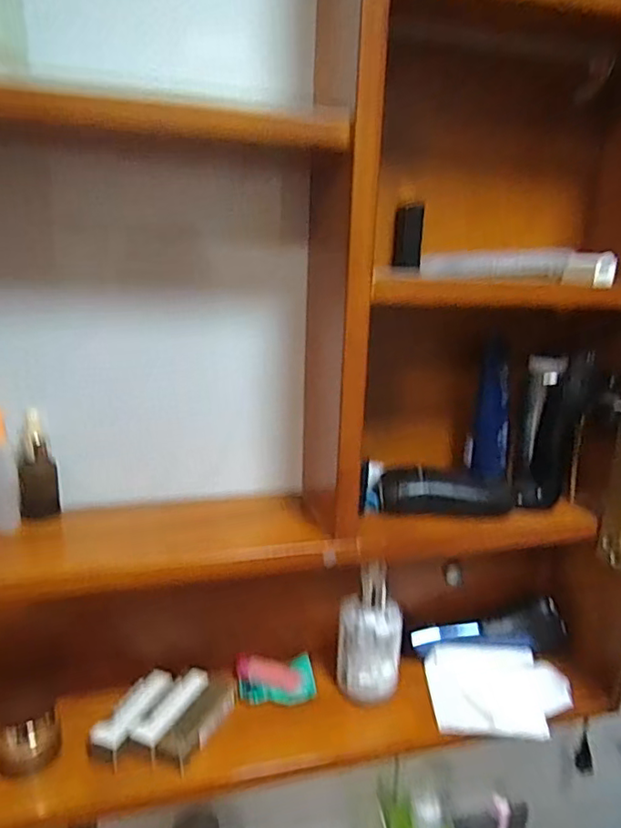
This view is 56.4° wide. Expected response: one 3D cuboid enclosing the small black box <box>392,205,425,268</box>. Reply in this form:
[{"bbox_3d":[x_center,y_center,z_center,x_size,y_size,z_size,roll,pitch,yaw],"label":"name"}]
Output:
[{"bbox_3d":[0.080,-0.146,0.477,0.021,0.047,0.017,3,15,3],"label":"small black box"}]

